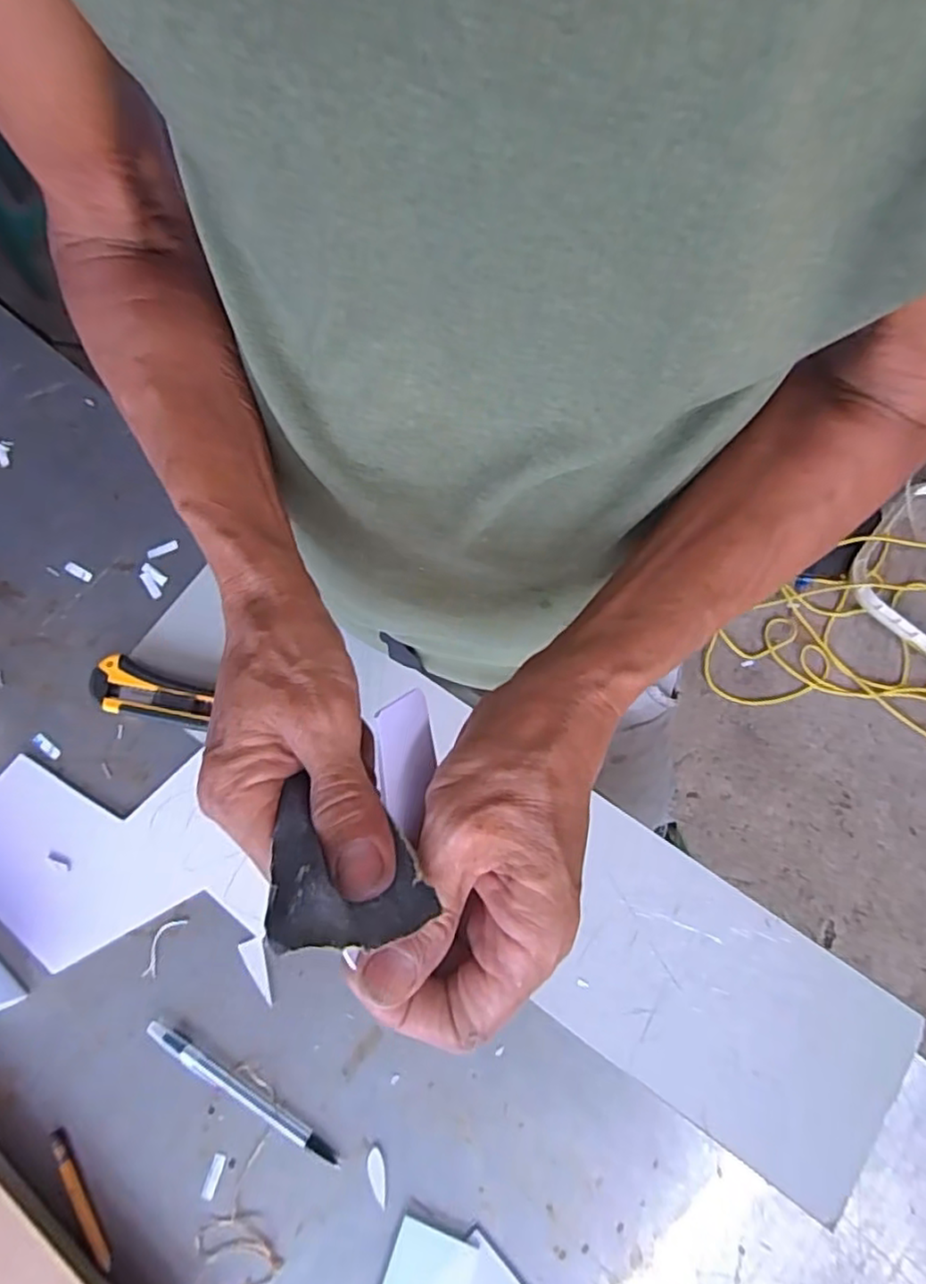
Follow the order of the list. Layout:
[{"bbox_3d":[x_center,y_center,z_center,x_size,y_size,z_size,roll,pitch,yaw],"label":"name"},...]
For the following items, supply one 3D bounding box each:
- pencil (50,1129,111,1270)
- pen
[{"bbox_3d":[-0.243,0.353,0.416,0.009,0.004,0.084,-33,75,-8],"label":"pencil"},{"bbox_3d":[-0.145,0.294,0.429,0.149,0.006,0.011,29,76,9],"label":"pen"}]

